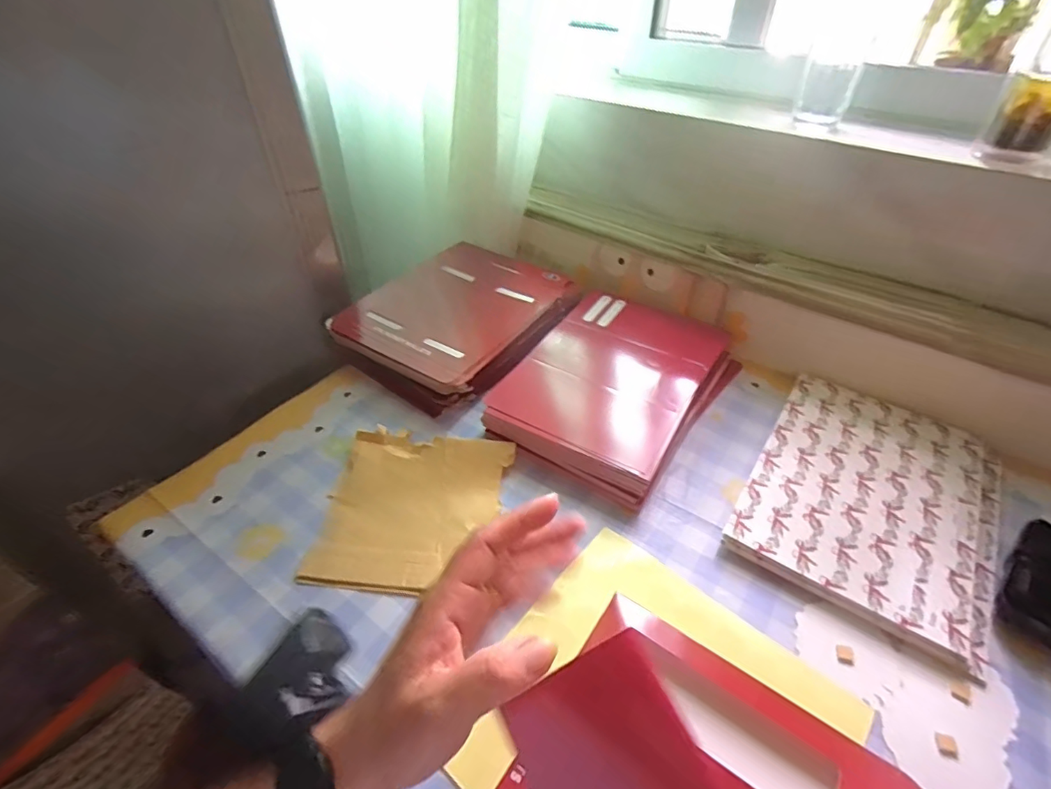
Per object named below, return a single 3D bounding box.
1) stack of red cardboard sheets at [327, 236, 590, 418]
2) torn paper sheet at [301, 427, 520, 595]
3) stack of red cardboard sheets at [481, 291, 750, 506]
[{"bbox_3d":[-0.080,-0.100,0.651,0.221,0.039,0.267,25,48,25],"label":"stack of red cardboard sheets"},{"bbox_3d":[-0.100,0.100,0.465,0.150,0.017,0.156,5,42,6],"label":"torn paper sheet"},{"bbox_3d":[0.105,-0.024,0.571,0.187,0.031,0.291,27,49,27],"label":"stack of red cardboard sheets"}]

